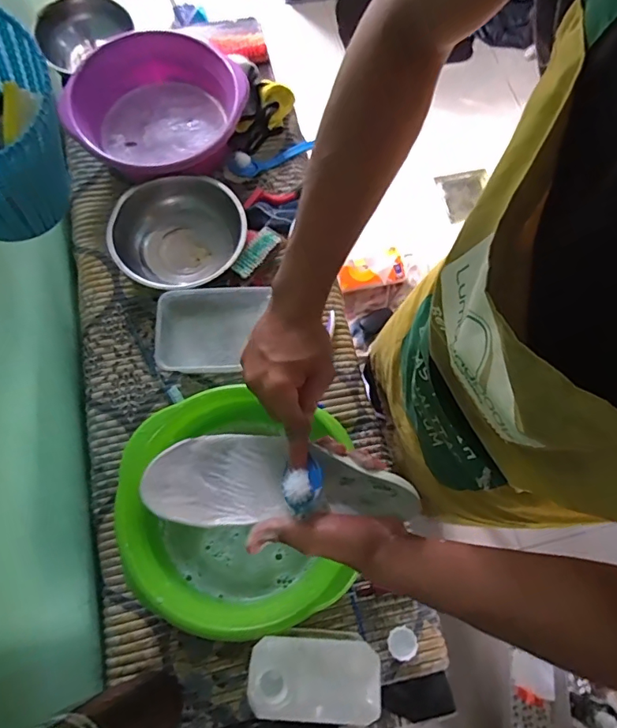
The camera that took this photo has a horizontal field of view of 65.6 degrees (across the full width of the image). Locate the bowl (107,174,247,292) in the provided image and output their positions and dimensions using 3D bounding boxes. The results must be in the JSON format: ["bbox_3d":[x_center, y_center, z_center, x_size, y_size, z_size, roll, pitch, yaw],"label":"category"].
[{"bbox_3d":[-0.194,-0.189,0.741,0.194,0.072,0.192,1,70,-2],"label":"bowl"}]

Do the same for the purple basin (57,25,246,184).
[{"bbox_3d":[-0.237,-0.414,0.783,0.282,0.080,0.258,-35,75,-13],"label":"purple basin"}]

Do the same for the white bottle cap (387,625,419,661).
[{"bbox_3d":[0.115,0.341,0.584,0.036,0.007,0.034,1,70,-2],"label":"white bottle cap"}]

